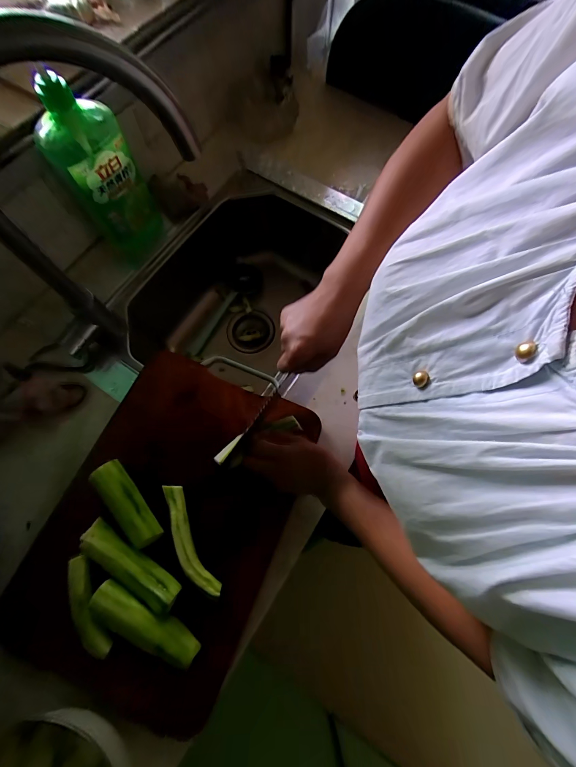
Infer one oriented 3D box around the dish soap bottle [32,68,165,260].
[{"bbox_3d":[-0.277,-0.308,0.478,0.106,0.217,0.070,-25,75,-9],"label":"dish soap bottle"}]

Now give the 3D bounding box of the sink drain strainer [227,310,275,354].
[{"bbox_3d":[-0.085,-0.116,0.732,0.110,0.055,0.103,-9,73,-4],"label":"sink drain strainer"}]

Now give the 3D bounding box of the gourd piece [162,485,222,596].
[{"bbox_3d":[-0.124,0.193,0.387,0.032,0.021,0.135,-27,75,-9],"label":"gourd piece"}]

